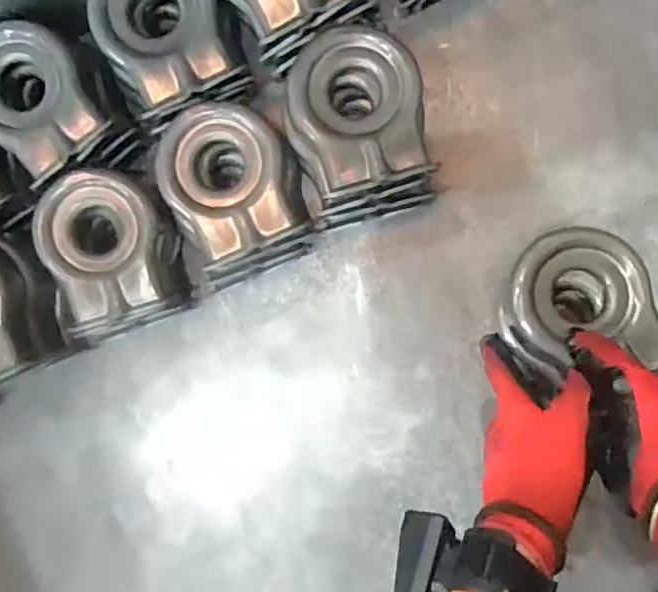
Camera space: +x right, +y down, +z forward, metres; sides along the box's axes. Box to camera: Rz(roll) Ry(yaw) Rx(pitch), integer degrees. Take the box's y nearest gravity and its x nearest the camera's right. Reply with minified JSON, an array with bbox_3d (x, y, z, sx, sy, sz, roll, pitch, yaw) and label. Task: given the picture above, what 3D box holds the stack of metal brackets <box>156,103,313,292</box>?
[{"bbox_3d":[-0.073,-0.084,0.503,0.096,0.083,0.130,-20,90,9],"label":"stack of metal brackets"}]

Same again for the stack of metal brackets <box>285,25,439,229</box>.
[{"bbox_3d":[0.024,-0.130,0.482,0.100,0.079,0.129,-14,91,9],"label":"stack of metal brackets"}]

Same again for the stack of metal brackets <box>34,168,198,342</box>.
[{"bbox_3d":[-0.180,-0.037,0.523,0.096,0.083,0.127,-18,90,9],"label":"stack of metal brackets"}]

